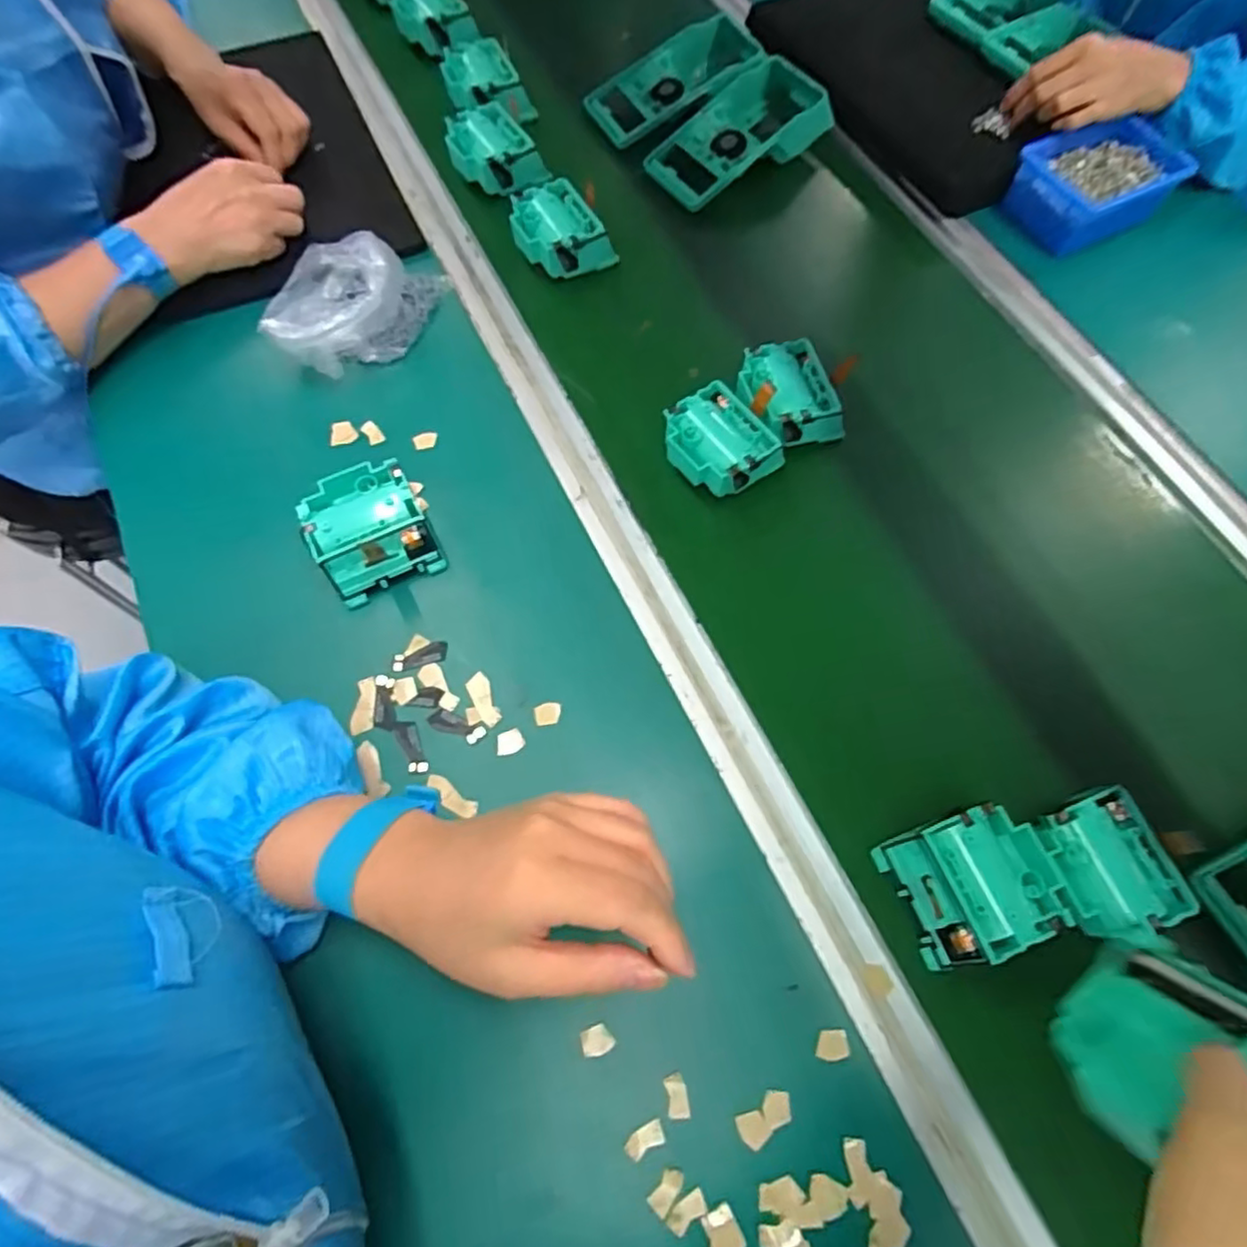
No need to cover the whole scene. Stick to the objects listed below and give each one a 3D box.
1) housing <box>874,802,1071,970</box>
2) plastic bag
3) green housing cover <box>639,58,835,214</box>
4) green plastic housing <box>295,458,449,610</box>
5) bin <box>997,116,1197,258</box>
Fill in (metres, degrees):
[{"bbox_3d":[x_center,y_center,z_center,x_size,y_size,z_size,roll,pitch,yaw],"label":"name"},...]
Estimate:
[{"bbox_3d":[0.201,0.149,0.383,0.079,0.037,0.073,-18,69,-11],"label":"housing"},{"bbox_3d":[-0.223,-0.261,0.526,0.105,0.061,0.135,17,67,4],"label":"plastic bag"},{"bbox_3d":[0.114,-0.483,0.656,0.178,0.048,0.097,-33,72,-16],"label":"green housing cover"},{"bbox_3d":[-0.173,-0.063,0.454,0.075,0.041,0.078,-24,70,-13],"label":"green plastic housing"},{"bbox_3d":[0.452,-0.419,0.635,0.165,0.045,0.101,-24,70,-13],"label":"bin"}]

